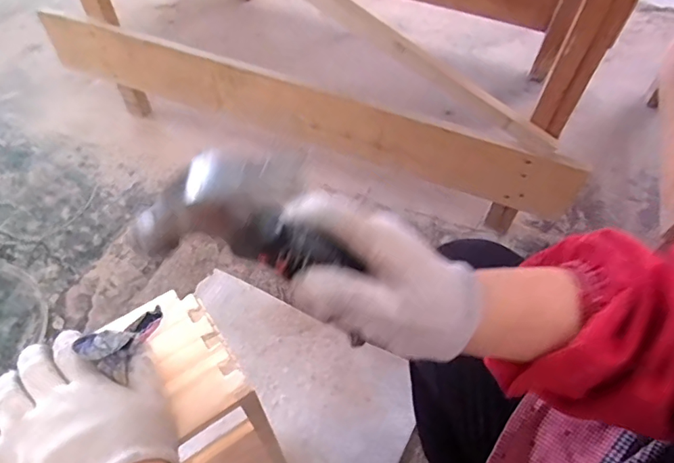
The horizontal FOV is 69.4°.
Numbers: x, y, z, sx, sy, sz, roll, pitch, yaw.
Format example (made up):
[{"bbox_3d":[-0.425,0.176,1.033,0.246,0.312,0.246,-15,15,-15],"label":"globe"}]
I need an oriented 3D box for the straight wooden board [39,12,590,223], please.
[{"bbox_3d":[-0.083,-0.224,0.909,1.028,0.134,0.021,18,57,10],"label":"straight wooden board"}]

